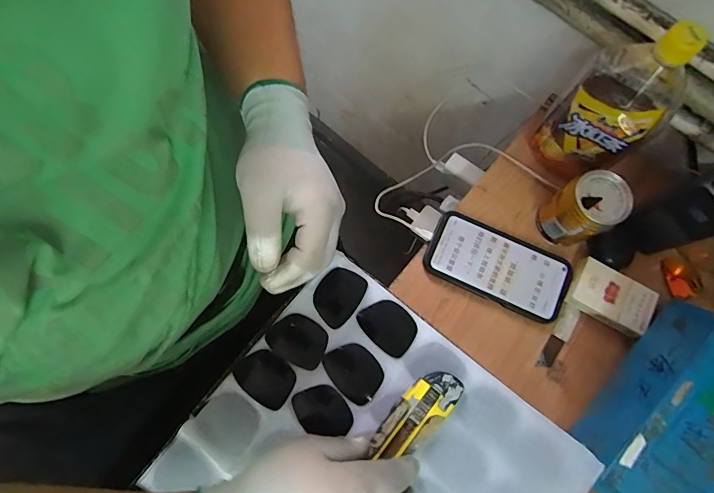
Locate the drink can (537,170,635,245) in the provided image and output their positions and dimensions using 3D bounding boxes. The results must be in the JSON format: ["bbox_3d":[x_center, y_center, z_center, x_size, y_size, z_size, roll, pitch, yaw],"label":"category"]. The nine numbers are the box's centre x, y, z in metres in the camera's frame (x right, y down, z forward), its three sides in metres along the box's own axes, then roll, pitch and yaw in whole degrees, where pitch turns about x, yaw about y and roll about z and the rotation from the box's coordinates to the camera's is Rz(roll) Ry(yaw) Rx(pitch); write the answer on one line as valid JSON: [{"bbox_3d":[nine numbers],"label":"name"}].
[{"bbox_3d":[0.248,-0.039,0.458,0.064,0.092,0.059,0,76,-1],"label":"drink can"}]

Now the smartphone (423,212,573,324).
[{"bbox_3d":[0.165,0.024,0.483,0.163,0.016,0.078,25,77,5],"label":"smartphone"}]

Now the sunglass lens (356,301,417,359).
[{"bbox_3d":[0.030,0.075,0.391,0.054,0.004,0.042,39,78,7],"label":"sunglass lens"}]

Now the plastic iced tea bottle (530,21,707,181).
[{"bbox_3d":[0.272,-0.149,0.423,0.103,0.188,0.093,-41,81,-10],"label":"plastic iced tea bottle"}]

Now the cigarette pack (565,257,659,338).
[{"bbox_3d":[0.289,0.058,0.472,0.091,0.029,0.057,29,77,5],"label":"cigarette pack"}]

